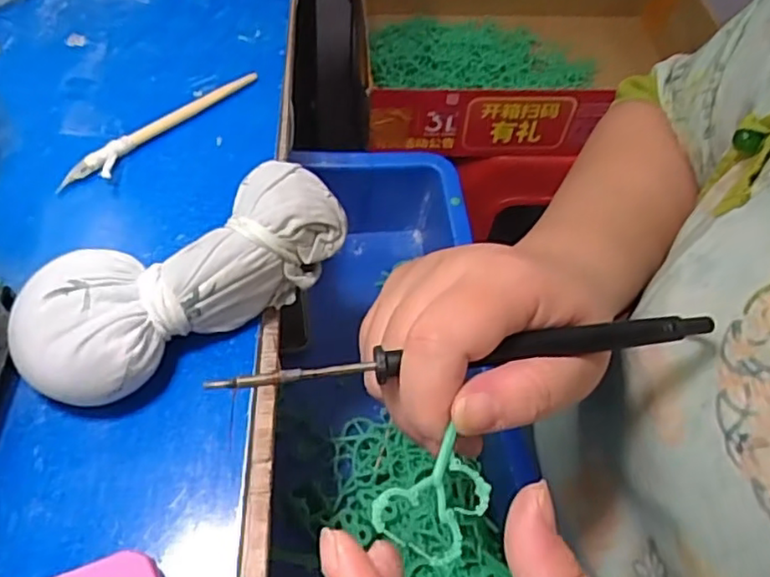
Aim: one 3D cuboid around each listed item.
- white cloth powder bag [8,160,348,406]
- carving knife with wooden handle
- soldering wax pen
[{"bbox_3d":[-0.082,-0.006,0.271,0.137,0.042,0.061,-33,65,-23],"label":"white cloth powder bag"},{"bbox_3d":[-0.114,-0.086,0.340,0.016,0.008,0.118,35,61,18],"label":"carving knife with wooden handle"},{"bbox_3d":[0.029,0.021,0.208,0.163,0.006,0.008,-6,57,-7],"label":"soldering wax pen"}]

